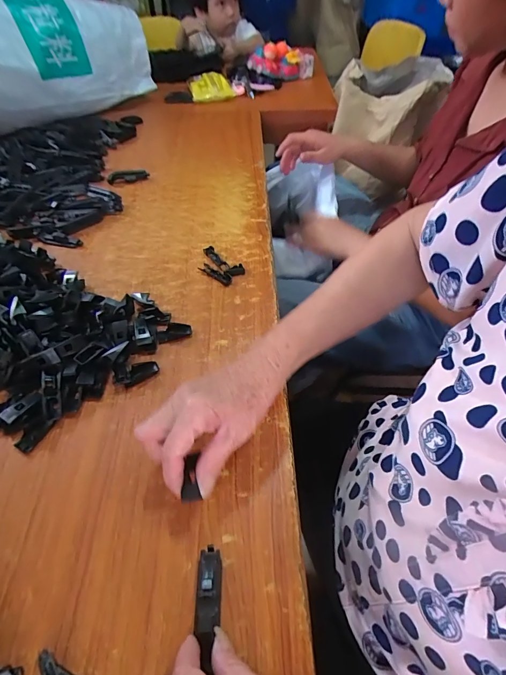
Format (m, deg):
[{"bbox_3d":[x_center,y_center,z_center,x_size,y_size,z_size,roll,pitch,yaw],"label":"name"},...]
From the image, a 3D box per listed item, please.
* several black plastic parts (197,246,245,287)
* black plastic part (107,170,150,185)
[{"bbox_3d":[-0.051,-0.105,0.536,0.072,0.010,0.044,30,57,22],"label":"several black plastic parts"},{"bbox_3d":[-0.227,-0.294,0.674,0.072,0.024,0.012,-17,53,-14],"label":"black plastic part"}]

